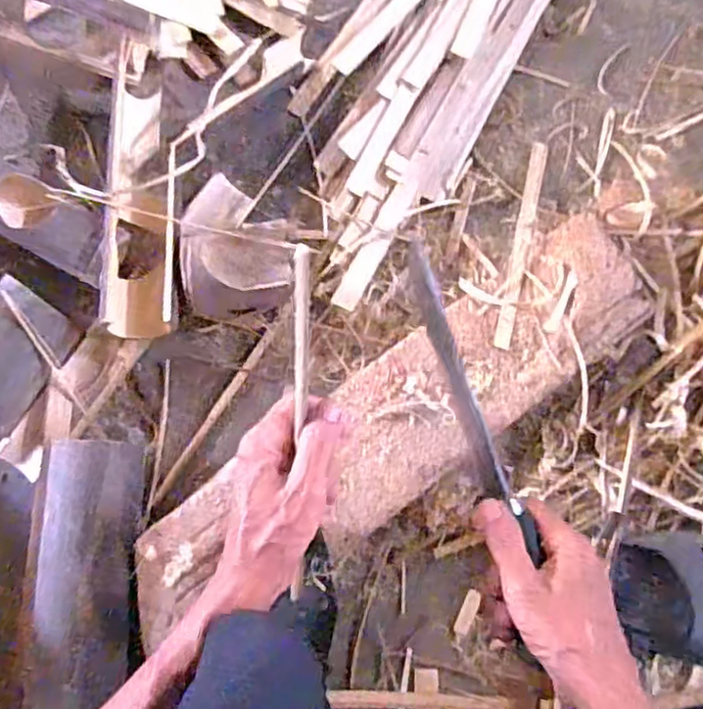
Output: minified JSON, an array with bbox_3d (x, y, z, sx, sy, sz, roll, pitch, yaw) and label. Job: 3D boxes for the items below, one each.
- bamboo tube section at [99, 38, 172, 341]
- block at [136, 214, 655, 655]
[{"bbox_3d":[-0.202,-0.170,0.647,0.068,0.051,0.308,-1,79,0],"label":"bamboo tube section"},{"bbox_3d":[0.047,0.067,0.616,0.539,0.053,0.123,-36,81,-7],"label":"block"}]

